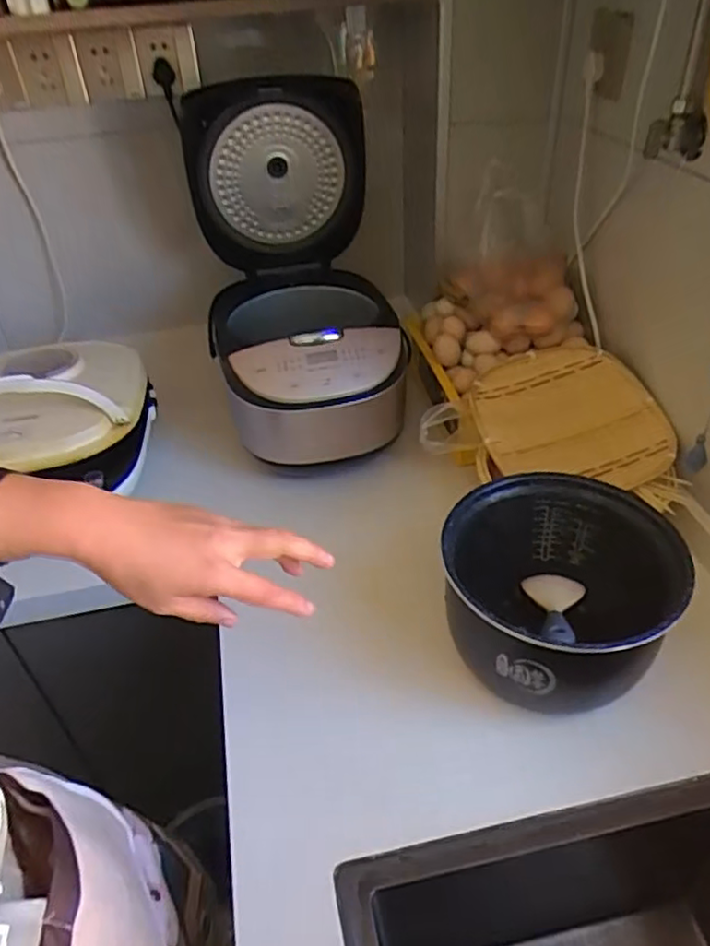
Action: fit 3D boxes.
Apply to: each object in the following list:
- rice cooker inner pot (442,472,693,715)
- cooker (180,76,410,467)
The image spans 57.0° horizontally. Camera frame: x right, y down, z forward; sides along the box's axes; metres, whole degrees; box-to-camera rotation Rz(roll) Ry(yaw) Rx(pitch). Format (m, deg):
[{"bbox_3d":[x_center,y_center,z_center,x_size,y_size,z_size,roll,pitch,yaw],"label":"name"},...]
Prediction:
[{"bbox_3d":[0.201,0.127,0.675,0.209,0.145,0.221,-3,40,2],"label":"rice cooker inner pot"},{"bbox_3d":[-0.084,-0.284,0.911,0.260,0.394,0.378,-9,40,-5],"label":"cooker"}]

